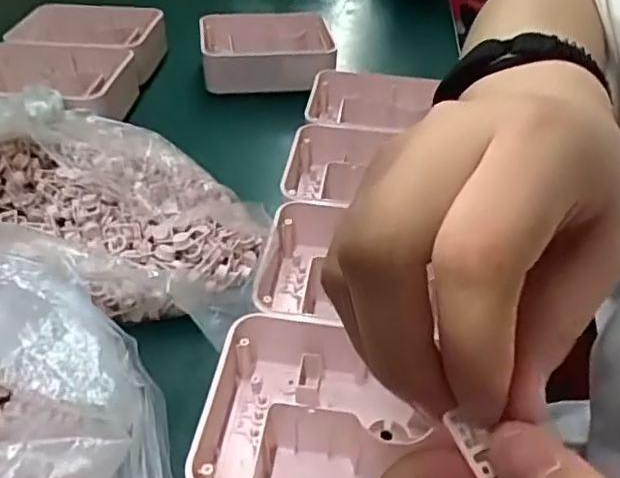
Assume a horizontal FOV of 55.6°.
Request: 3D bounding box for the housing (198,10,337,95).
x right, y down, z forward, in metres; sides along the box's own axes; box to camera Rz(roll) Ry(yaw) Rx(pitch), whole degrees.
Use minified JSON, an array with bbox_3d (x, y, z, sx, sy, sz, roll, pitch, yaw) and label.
[{"bbox_3d":[-0.043,-0.186,0.583,0.124,0.050,0.100,-5,40,-10],"label":"housing"}]

